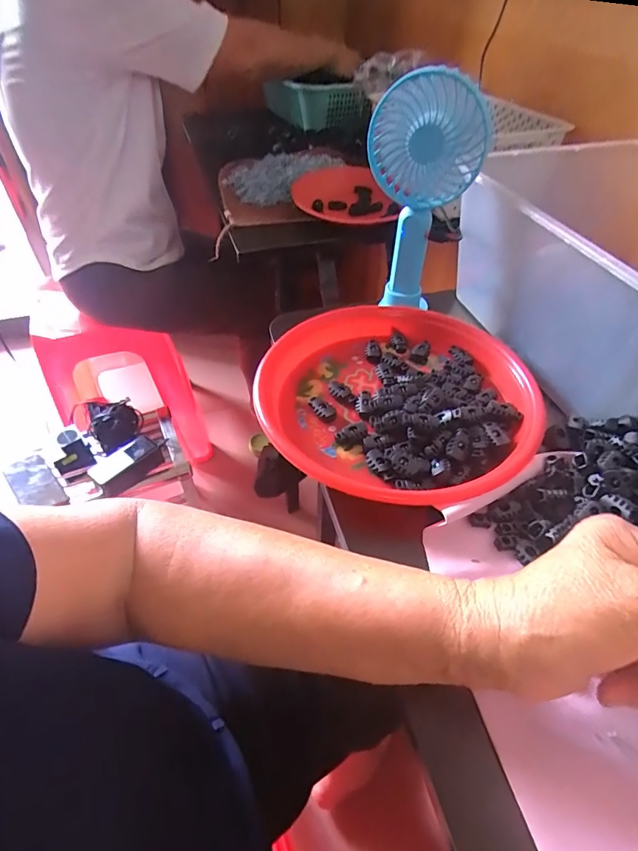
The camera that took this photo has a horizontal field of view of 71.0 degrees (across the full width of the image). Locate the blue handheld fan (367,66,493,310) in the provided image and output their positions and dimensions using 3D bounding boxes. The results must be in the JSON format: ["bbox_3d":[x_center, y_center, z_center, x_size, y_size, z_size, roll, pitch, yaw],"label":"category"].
[{"bbox_3d":[0.092,-0.203,0.420,0.091,0.201,0.047,0,46,0],"label":"blue handheld fan"}]

